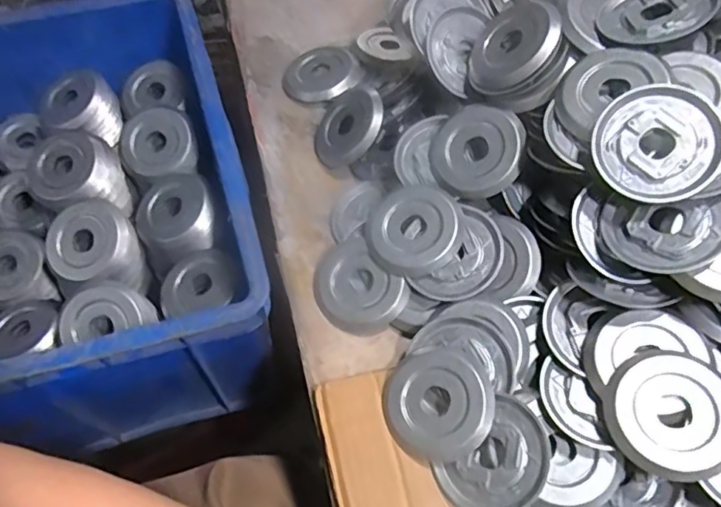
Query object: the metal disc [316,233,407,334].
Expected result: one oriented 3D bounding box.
[{"bbox_3d":[-0.006,0.029,0.503,0.068,0.019,0.086,-39,61,0],"label":"metal disc"}]

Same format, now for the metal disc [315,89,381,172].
[{"bbox_3d":[-0.011,-0.127,0.577,0.080,0.015,0.080,-22,57,37],"label":"metal disc"}]

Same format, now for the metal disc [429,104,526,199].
[{"bbox_3d":[0.104,-0.090,0.510,0.084,0.010,0.082,-5,78,27],"label":"metal disc"}]

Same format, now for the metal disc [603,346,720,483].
[{"bbox_3d":[0.211,0.108,0.391,0.080,0.019,0.081,0,60,-1],"label":"metal disc"}]

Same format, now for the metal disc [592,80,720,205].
[{"bbox_3d":[0.215,-0.080,0.417,0.085,0.009,0.085,-3,79,16],"label":"metal disc"}]

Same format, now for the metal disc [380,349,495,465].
[{"bbox_3d":[0.057,0.113,0.437,0.079,0.013,0.081,-8,70,23],"label":"metal disc"}]

